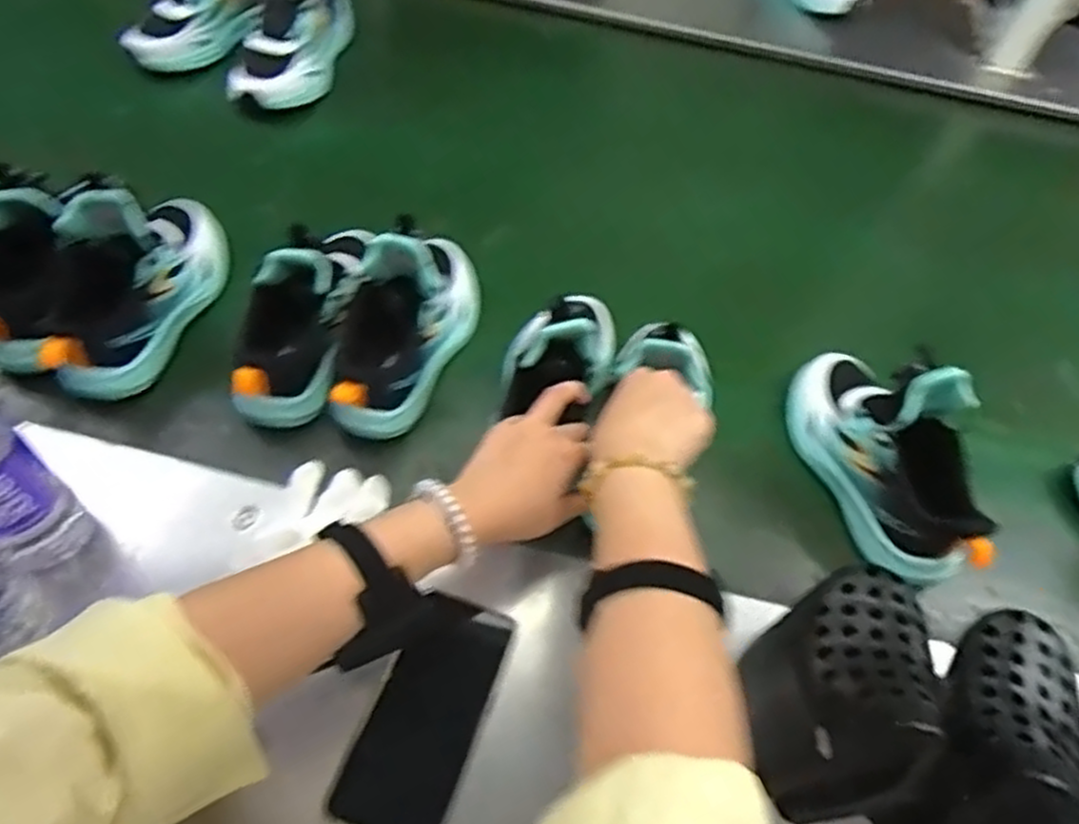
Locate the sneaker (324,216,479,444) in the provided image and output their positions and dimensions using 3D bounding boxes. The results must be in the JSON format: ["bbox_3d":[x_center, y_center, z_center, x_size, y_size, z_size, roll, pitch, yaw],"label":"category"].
[{"bbox_3d":[-0.117,-0.090,0.639,0.087,0.122,0.211,21,57,9],"label":"sneaker"}]

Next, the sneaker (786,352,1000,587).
[{"bbox_3d":[0.288,0.025,0.614,0.082,0.120,0.219,-9,58,-11],"label":"sneaker"}]

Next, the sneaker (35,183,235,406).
[{"bbox_3d":[-0.347,-0.120,0.634,0.088,0.124,0.213,12,56,3],"label":"sneaker"}]

